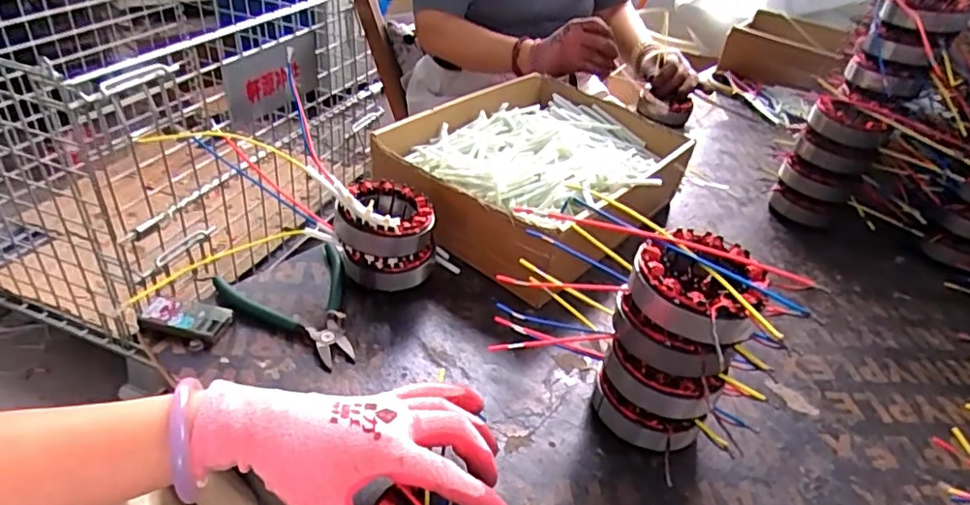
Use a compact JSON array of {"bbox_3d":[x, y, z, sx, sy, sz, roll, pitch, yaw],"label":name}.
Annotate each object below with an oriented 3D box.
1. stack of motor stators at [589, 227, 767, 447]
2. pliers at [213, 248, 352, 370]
[{"bbox_3d":[0.134,0.070,0.438,0.087,0.158,0.083,18,37,14],"label":"stack of motor stators"},{"bbox_3d":[-0.153,0.046,0.527,0.108,0.024,0.135,-25,47,-36],"label":"pliers"}]

